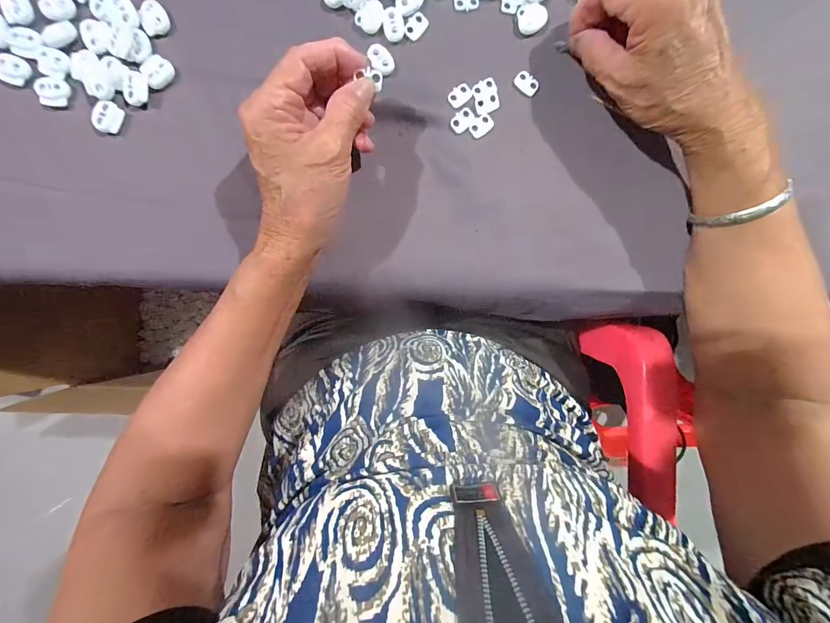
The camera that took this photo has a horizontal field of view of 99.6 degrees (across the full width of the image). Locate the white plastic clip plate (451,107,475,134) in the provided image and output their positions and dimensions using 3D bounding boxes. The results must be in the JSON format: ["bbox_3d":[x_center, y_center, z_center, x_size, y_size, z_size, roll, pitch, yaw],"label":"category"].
[{"bbox_3d":[0.036,-0.146,0.267,0.018,0.004,0.013,-38,95,1],"label":"white plastic clip plate"}]

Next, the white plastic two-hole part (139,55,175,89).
[{"bbox_3d":[-0.188,-0.175,0.256,0.021,0.004,0.020,-44,95,1],"label":"white plastic two-hole part"}]

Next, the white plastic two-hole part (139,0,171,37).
[{"bbox_3d":[-0.188,-0.211,0.252,0.019,0.006,0.020,0,95,-3],"label":"white plastic two-hole part"}]

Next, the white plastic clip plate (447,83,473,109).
[{"bbox_3d":[0.035,-0.164,0.266,0.019,0.004,0.014,-32,95,0],"label":"white plastic clip plate"}]

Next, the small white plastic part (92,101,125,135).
[{"bbox_3d":[-0.224,-0.142,0.255,0.018,0.004,0.021,27,93,-5],"label":"small white plastic part"}]

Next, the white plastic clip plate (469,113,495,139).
[{"bbox_3d":[0.052,-0.142,0.268,0.020,0.004,0.013,-36,95,0],"label":"white plastic clip plate"}]

